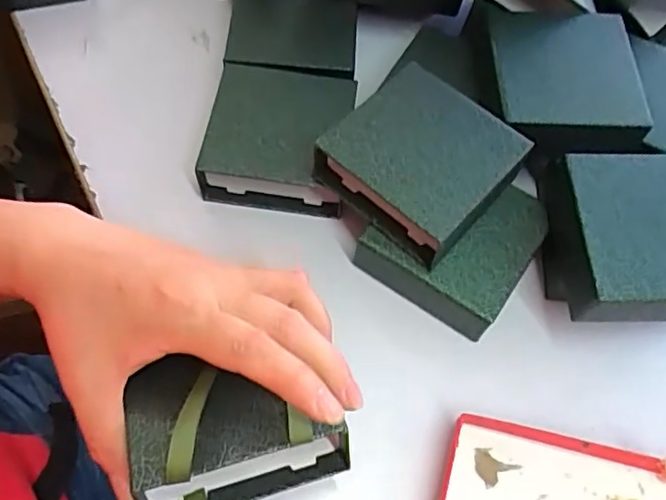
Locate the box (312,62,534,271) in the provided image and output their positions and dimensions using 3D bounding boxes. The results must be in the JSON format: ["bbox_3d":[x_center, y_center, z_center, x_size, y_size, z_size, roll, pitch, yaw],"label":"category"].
[{"bbox_3d":[0.052,-0.052,0.367,0.094,0.040,0.086,38,68,15],"label":"box"}]

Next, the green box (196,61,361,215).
[{"bbox_3d":[-0.036,-0.075,0.414,0.092,0.043,0.090,8,63,1],"label":"green box"}]

